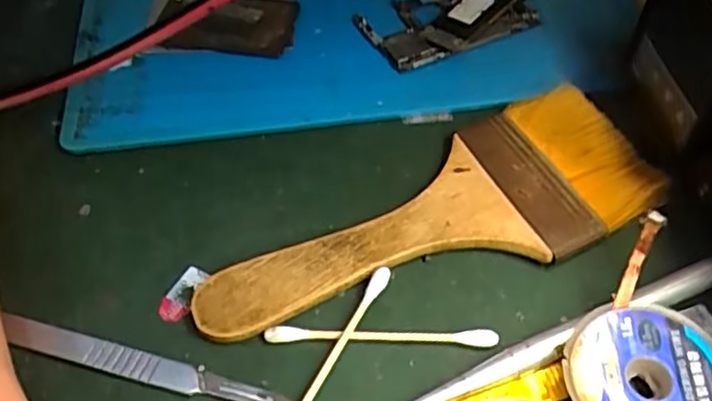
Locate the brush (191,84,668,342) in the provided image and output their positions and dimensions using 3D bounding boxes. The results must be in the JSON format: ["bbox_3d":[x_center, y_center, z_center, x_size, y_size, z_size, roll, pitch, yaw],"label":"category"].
[{"bbox_3d":[0.024,0.007,0.222,0.157,0.011,0.060,-22,54,-14],"label":"brush"}]

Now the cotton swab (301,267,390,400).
[{"bbox_3d":[-0.008,0.048,0.195,0.005,0.007,0.070,23,56,19],"label":"cotton swab"}]

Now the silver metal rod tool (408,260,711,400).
[{"bbox_3d":[0.062,0.042,0.196,0.112,0.008,0.007,-20,53,-13],"label":"silver metal rod tool"}]

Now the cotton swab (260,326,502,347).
[{"bbox_3d":[0.007,0.041,0.202,0.070,0.004,0.004,0,51,3],"label":"cotton swab"}]

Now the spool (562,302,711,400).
[{"bbox_3d":[0.082,0.050,0.185,0.044,0.011,0.045,-1,51,2],"label":"spool"}]

